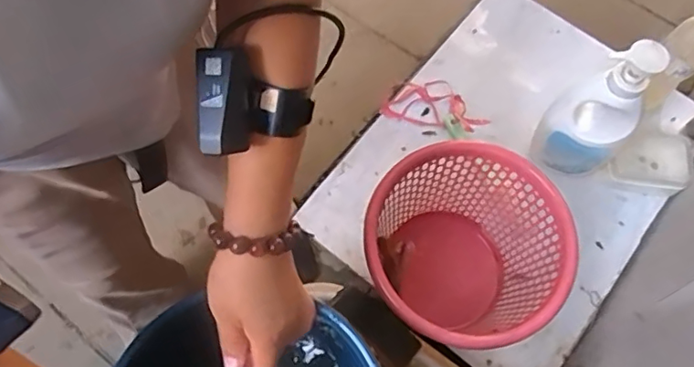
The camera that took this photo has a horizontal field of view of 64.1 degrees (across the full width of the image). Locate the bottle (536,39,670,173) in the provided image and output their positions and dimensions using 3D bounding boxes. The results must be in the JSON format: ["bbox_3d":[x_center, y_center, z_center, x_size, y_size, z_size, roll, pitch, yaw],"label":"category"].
[{"bbox_3d":[0.337,-0.095,0.766,0.096,0.272,0.066,10,69,5],"label":"bottle"}]

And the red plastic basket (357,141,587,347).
[{"bbox_3d":[0.144,0.100,0.733,0.234,0.213,0.233,0,69,1],"label":"red plastic basket"}]

